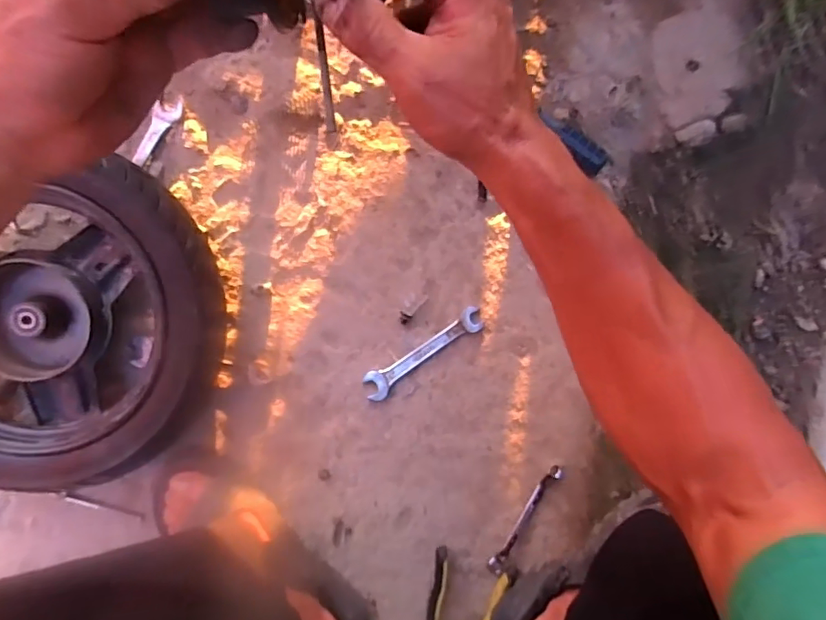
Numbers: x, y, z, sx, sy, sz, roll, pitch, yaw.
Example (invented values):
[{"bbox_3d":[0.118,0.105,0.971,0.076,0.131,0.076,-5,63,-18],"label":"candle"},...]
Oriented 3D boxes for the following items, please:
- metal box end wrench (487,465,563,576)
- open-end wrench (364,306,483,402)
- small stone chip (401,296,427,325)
[{"bbox_3d":[0.125,0.233,0.578,0.018,0.013,0.139,31,94,-1],"label":"metal box end wrench"},{"bbox_3d":[0.011,0.047,0.577,0.150,0.013,0.030,-35,92,4],"label":"open-end wrench"},{"bbox_3d":[-0.001,-0.002,0.571,0.013,0.006,0.040,39,94,-1],"label":"small stone chip"}]

